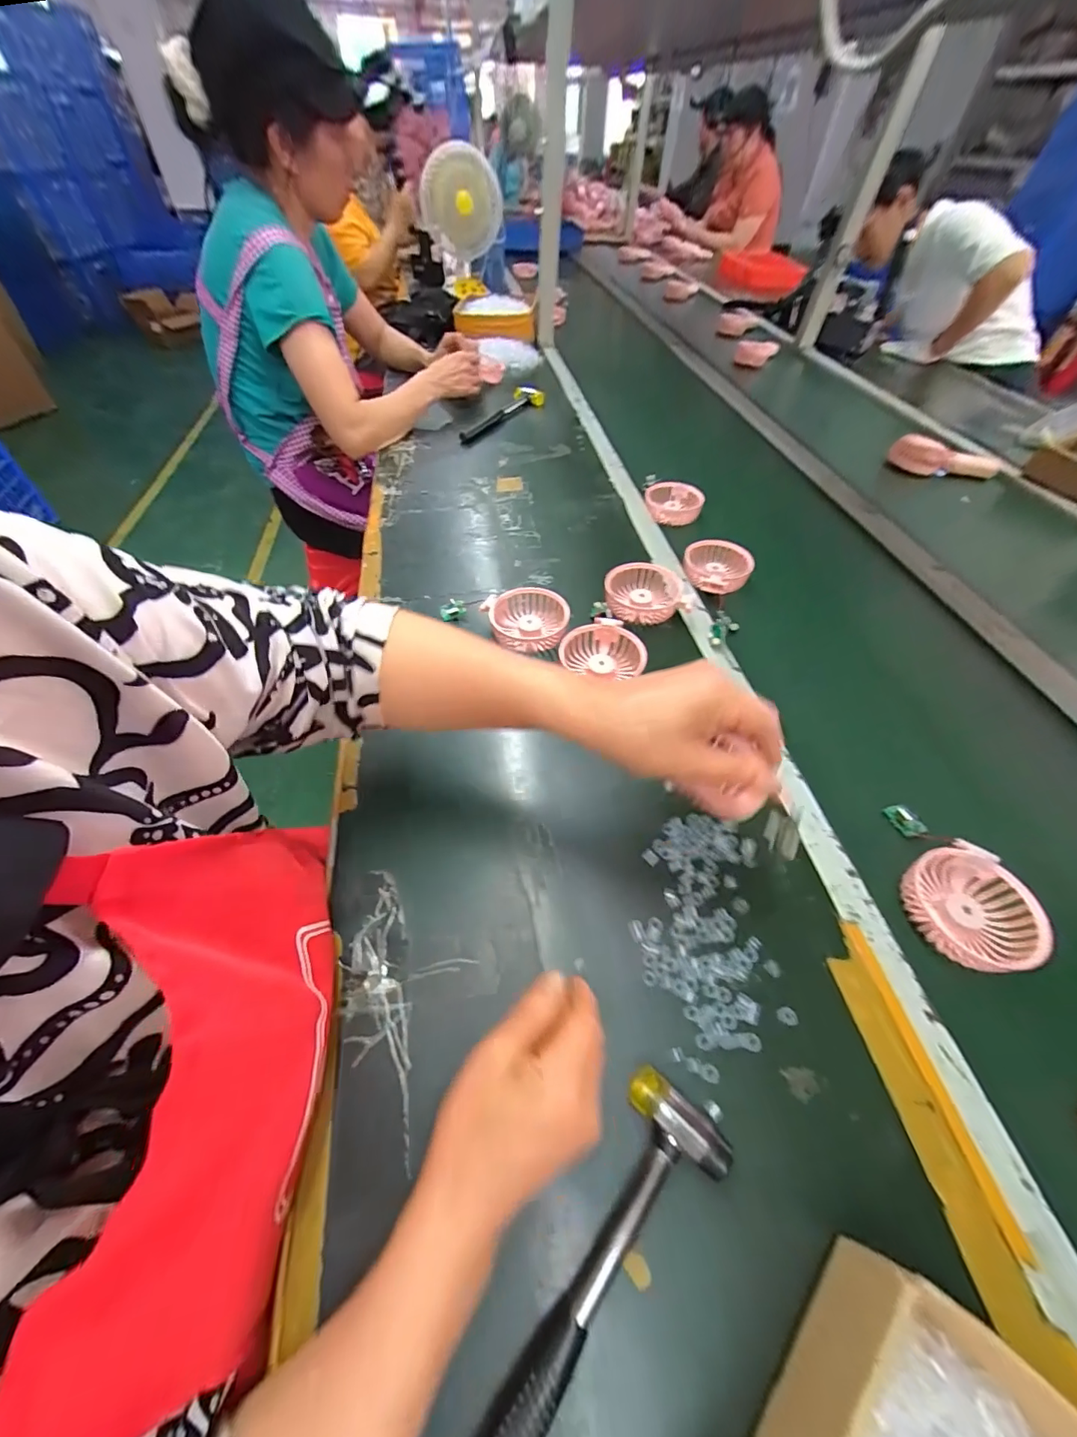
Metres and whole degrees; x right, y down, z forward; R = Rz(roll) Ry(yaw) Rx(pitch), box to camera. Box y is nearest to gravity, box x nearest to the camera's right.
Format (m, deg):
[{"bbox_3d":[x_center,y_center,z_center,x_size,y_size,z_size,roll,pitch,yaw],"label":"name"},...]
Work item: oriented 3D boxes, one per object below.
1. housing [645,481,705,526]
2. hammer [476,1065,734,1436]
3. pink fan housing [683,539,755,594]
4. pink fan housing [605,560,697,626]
[{"bbox_3d":[0.222,-0.359,0.786,0.090,0.036,0.084,2,52,0],"label":"housing"},{"bbox_3d":[0.012,0.305,0.241,0.058,0.024,0.232,38,60,24],"label":"hammer"},{"bbox_3d":[0.251,-0.214,0.666,0.090,0.032,0.087,18,54,12],"label":"pink fan housing"},{"bbox_3d":[0.136,-0.152,0.598,0.104,0.042,0.087,2,52,0],"label":"pink fan housing"}]

